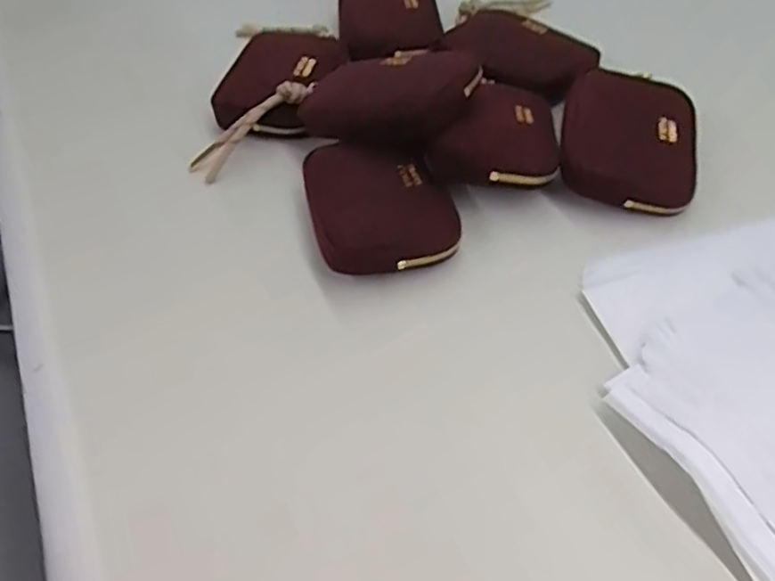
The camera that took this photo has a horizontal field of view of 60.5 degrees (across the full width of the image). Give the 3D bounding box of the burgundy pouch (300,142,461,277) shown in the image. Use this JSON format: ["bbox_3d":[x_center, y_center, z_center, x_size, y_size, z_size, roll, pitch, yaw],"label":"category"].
[{"bbox_3d":[-0.005,-0.053,0.393,0.080,0.023,0.087,-13,49,-7],"label":"burgundy pouch"}]

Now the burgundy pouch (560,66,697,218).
[{"bbox_3d":[0.154,-0.099,0.425,0.079,0.029,0.113,9,50,12],"label":"burgundy pouch"}]

